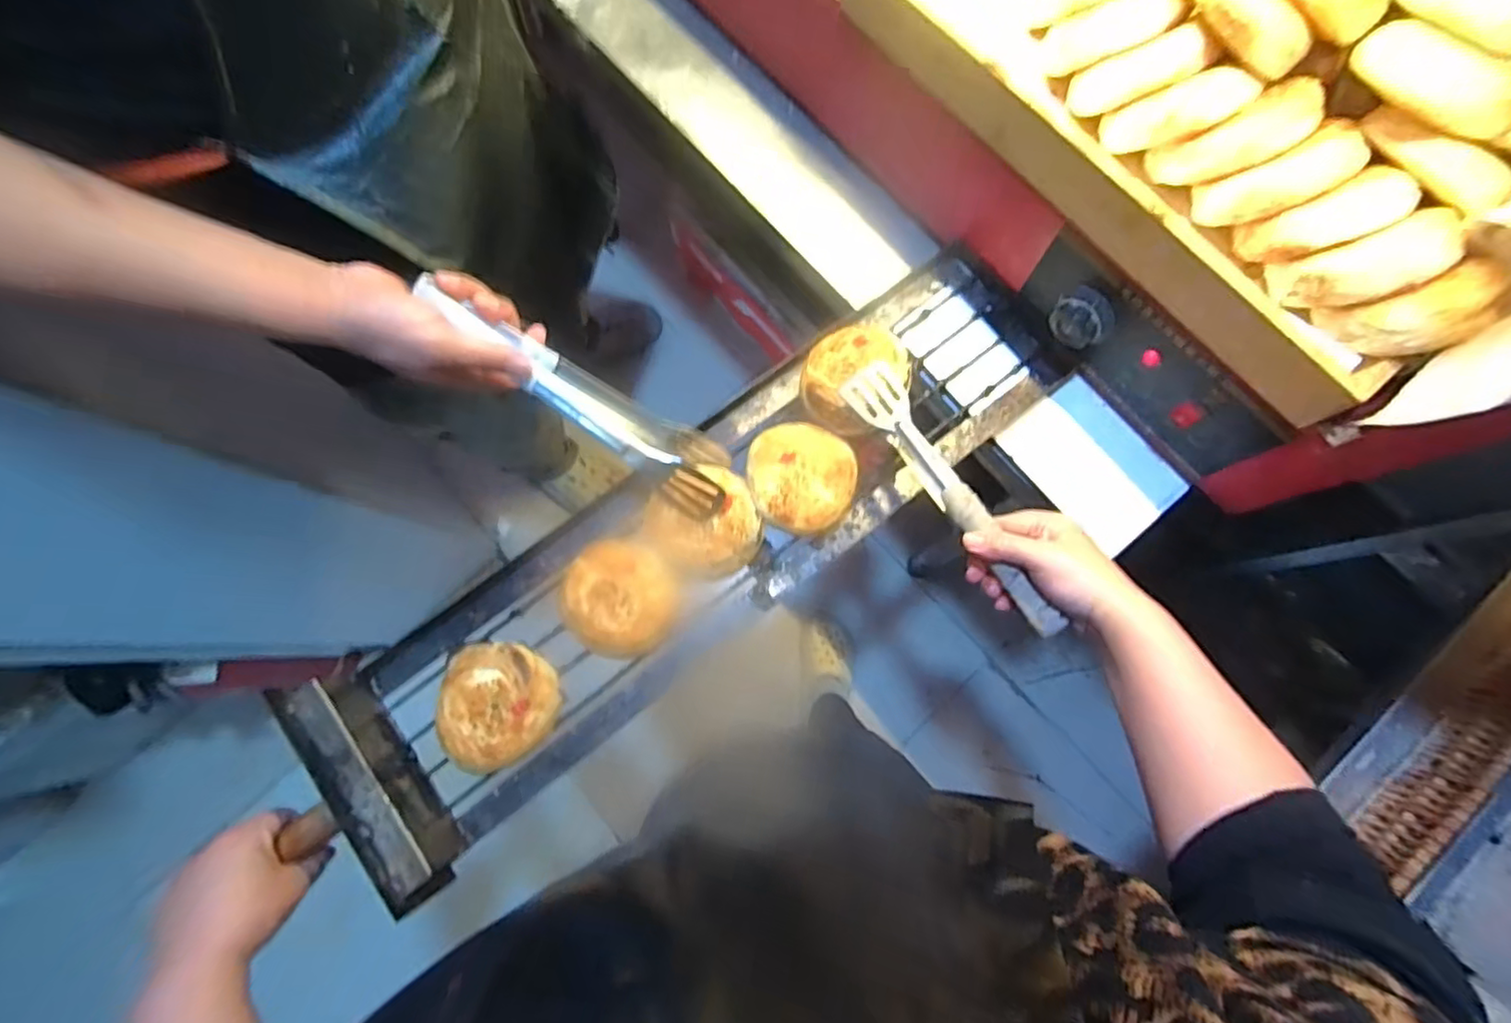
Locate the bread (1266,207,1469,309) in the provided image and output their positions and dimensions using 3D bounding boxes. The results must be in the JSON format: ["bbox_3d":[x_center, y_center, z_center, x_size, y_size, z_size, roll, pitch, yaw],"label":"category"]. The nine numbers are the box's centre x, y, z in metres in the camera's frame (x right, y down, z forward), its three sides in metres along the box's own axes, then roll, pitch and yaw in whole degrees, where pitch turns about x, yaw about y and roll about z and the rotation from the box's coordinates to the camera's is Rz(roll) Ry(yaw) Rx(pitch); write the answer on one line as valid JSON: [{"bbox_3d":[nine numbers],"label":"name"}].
[{"bbox_3d":[0.397,-0.158,0.416,0.094,0.034,0.046,-15,76,30],"label":"bread"}]

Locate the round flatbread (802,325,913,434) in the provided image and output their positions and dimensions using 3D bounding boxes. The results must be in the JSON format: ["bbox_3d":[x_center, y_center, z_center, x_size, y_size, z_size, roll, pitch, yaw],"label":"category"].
[{"bbox_3d":[0.085,-0.121,0.558,0.094,0.027,0.084,-42,80,-7],"label":"round flatbread"}]

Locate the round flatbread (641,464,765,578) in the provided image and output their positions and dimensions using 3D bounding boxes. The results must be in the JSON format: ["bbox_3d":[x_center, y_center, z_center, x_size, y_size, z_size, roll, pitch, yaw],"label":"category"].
[{"bbox_3d":[-0.041,0.007,0.536,0.093,0.021,0.087,0,78,1],"label":"round flatbread"}]

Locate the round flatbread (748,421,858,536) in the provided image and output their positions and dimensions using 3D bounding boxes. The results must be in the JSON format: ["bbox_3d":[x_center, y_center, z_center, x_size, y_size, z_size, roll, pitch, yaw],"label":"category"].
[{"bbox_3d":[0.039,-0.030,0.557,0.093,0.020,0.096,0,78,1],"label":"round flatbread"}]

